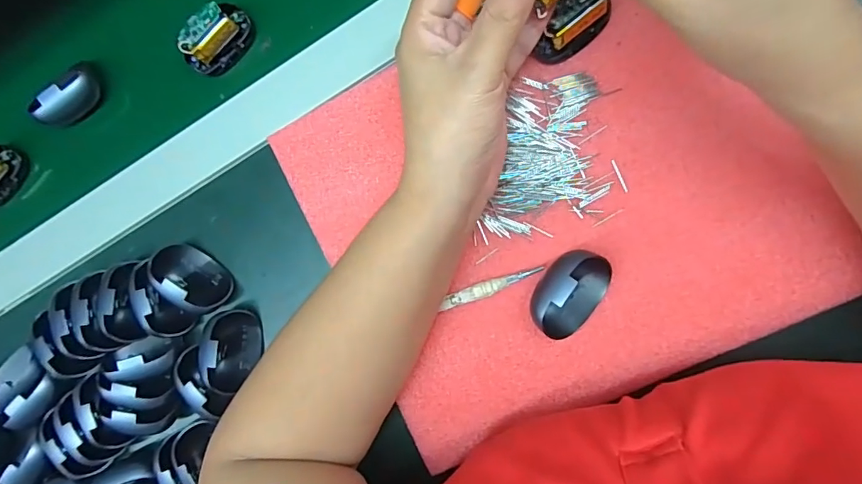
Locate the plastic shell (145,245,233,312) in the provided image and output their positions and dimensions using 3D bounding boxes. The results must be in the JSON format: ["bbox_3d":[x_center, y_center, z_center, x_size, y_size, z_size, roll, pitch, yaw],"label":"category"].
[{"bbox_3d":[-0.174,0.026,0.349,0.019,0.043,0.055,-29,95,36],"label":"plastic shell"}]

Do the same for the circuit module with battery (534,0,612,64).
[{"bbox_3d":[0.085,-0.131,0.292,0.044,0.037,0.024,-35,84,6],"label":"circuit module with battery"}]

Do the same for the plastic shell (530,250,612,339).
[{"bbox_3d":[0.086,0.031,0.301,0.038,0.030,0.056,38,94,7],"label":"plastic shell"}]

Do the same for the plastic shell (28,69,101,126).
[{"bbox_3d":[-0.271,-0.106,0.360,0.050,0.025,0.020,-39,84,6],"label":"plastic shell"}]

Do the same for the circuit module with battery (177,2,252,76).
[{"bbox_3d":[-0.156,-0.146,0.346,0.053,0.037,0.022,-40,64,9],"label":"circuit module with battery"}]

